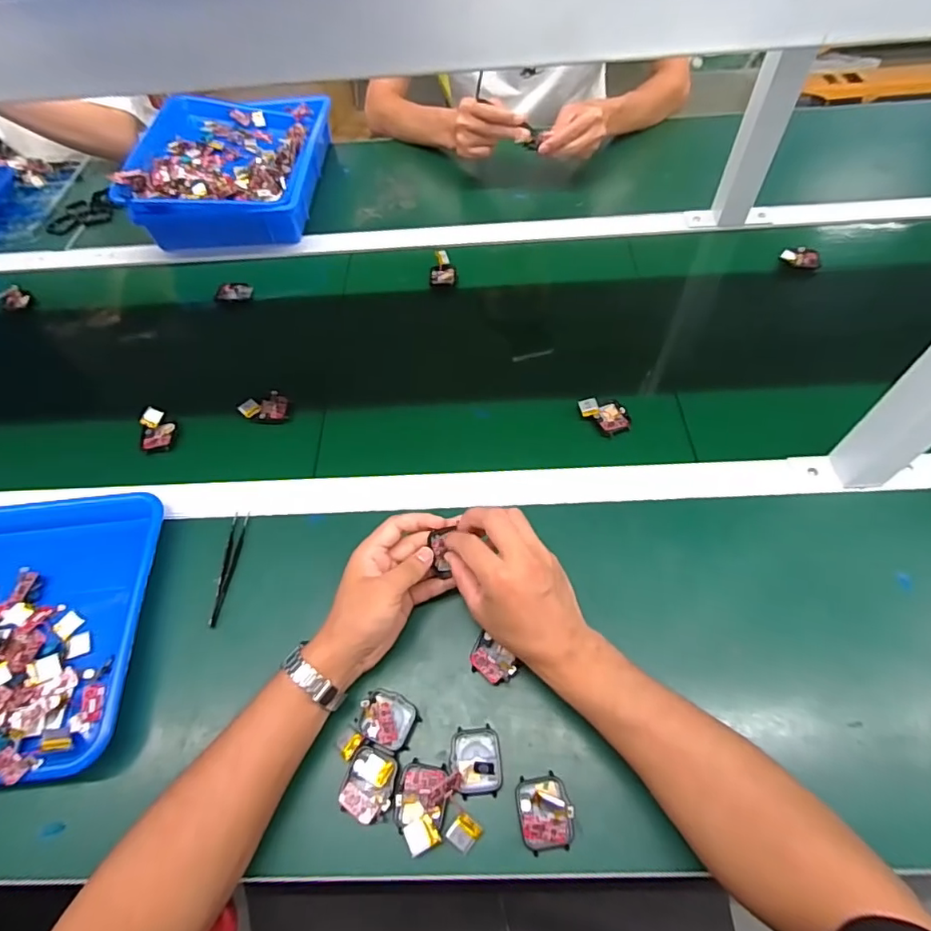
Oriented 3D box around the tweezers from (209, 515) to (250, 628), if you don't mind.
[{"bbox_3d":[-0.230,0.098,0.511,0.015,0.006,0.115,-2,59,2],"label":"tweezers"}]

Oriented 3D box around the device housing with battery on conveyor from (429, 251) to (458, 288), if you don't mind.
[{"bbox_3d":[-0.032,-0.275,0.733,0.039,0.015,0.052,-8,84,4],"label":"device housing with battery on conveyor"}]

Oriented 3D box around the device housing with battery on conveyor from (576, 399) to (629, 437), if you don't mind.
[{"bbox_3d":[0.157,-0.057,0.584,0.057,0.020,0.039,39,68,24],"label":"device housing with battery on conveyor"}]

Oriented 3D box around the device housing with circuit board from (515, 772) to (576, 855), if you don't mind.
[{"bbox_3d":[0.059,0.258,0.387,0.040,0.018,0.047,-9,58,-2],"label":"device housing with circuit board"}]

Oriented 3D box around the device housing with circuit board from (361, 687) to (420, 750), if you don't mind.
[{"bbox_3d":[-0.063,0.209,0.429,0.045,0.011,0.040,7,59,8],"label":"device housing with circuit board"}]

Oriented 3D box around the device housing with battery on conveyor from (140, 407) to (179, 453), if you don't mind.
[{"bbox_3d":[-0.354,-0.042,0.603,0.036,0.018,0.058,-13,59,-4],"label":"device housing with battery on conveyor"}]

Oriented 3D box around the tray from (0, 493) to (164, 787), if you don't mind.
[{"bbox_3d":[-0.460,0.152,0.477,0.339,0.039,0.258,-5,58,1],"label":"tray"}]

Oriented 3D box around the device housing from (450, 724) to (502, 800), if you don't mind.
[{"bbox_3d":[0.009,0.233,0.411,0.039,0.008,0.047,-7,58,0],"label":"device housing"}]

